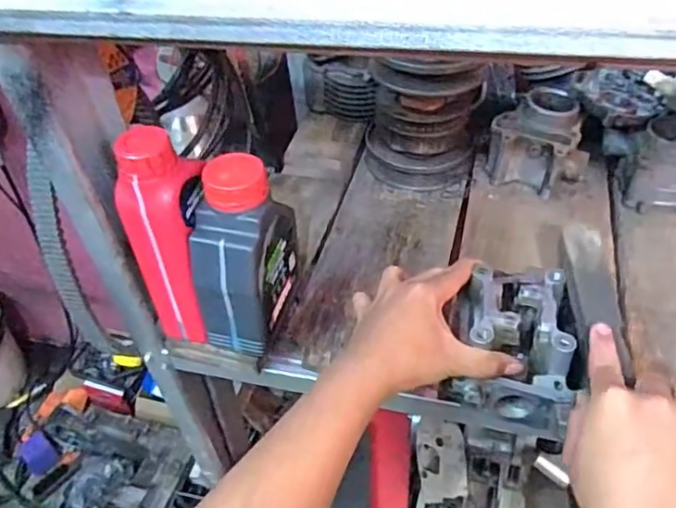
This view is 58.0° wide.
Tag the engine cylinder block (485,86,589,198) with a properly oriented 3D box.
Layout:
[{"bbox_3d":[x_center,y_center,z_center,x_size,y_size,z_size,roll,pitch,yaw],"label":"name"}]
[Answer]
[{"bbox_3d":[0.256,-0.142,0.774,0.117,0.085,0.096,12,47,18],"label":"engine cylinder block"}]

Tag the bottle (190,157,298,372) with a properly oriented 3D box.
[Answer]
[{"bbox_3d":[-0.084,-0.008,0.572,0.060,0.182,0.110,14,47,20],"label":"bottle"}]

